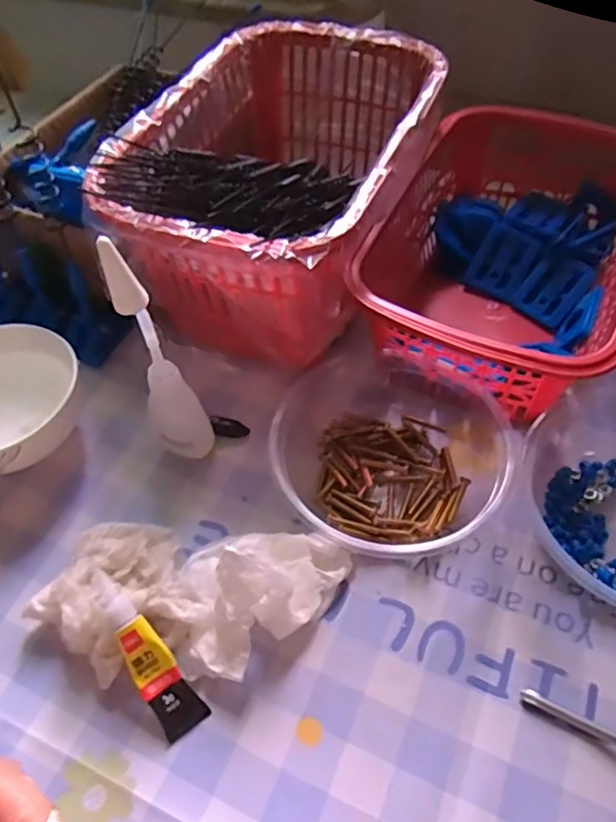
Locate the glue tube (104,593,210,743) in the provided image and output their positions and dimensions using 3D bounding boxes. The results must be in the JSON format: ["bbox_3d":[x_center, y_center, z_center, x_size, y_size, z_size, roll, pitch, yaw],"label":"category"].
[{"bbox_3d":[-0.068,0.111,0.266,0.019,0.007,0.064,-31,93,-17],"label":"glue tube"}]

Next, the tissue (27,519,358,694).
[{"bbox_3d":[-0.054,0.082,0.279,0.136,0.045,0.068,2,55,5],"label":"tissue"}]

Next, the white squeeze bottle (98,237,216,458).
[{"bbox_3d":[-0.071,-0.020,0.294,0.027,0.141,0.025,-26,57,-14],"label":"white squeeze bottle"}]

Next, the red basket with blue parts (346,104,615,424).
[{"bbox_3d":[0.127,-0.096,0.377,0.142,0.069,0.208,20,58,17],"label":"red basket with blue parts"}]

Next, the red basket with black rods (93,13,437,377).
[{"bbox_3d":[-0.016,-0.143,0.387,0.159,0.094,0.230,20,58,16],"label":"red basket with black rods"}]

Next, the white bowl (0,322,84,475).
[{"bbox_3d":[-0.167,-0.002,0.344,0.084,0.046,0.091,-2,55,2],"label":"white bowl"}]

